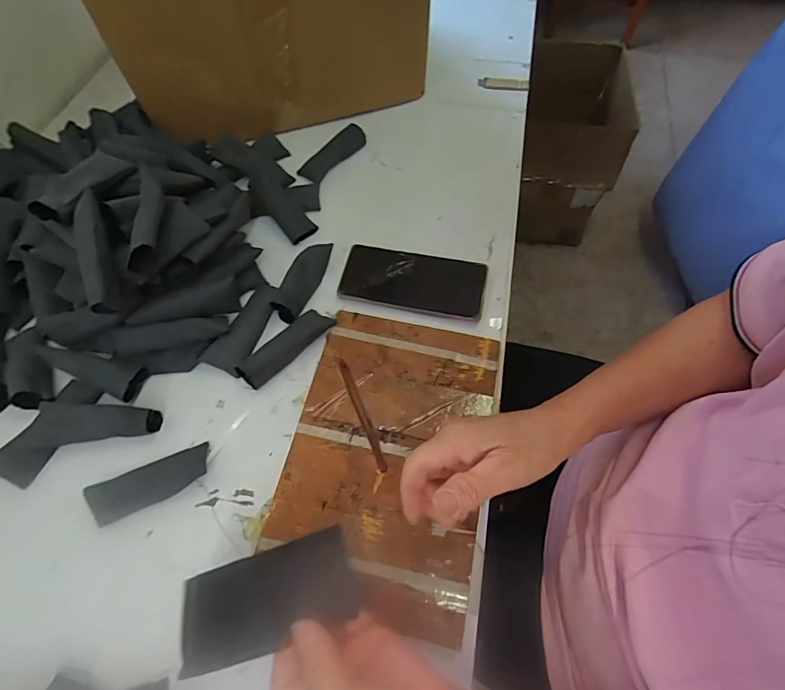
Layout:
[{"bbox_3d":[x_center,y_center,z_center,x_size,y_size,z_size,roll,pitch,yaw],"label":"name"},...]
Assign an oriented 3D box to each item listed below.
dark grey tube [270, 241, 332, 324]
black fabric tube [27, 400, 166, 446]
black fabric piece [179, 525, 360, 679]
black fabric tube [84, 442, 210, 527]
[{"bbox_3d":[-0.101,-0.076,0.464,0.035,0.018,0.098,19,64,11],"label":"dark grey tube"},{"bbox_3d":[-0.279,0.075,0.399,0.108,0.023,0.038,1,62,2],"label":"black fabric tube"},{"bbox_3d":[-0.077,0.153,0.258,0.110,0.021,0.053,-23,65,-1],"label":"black fabric piece"},{"bbox_3d":[-0.217,0.124,0.382,0.103,0.018,0.036,-23,64,-10],"label":"black fabric tube"}]

